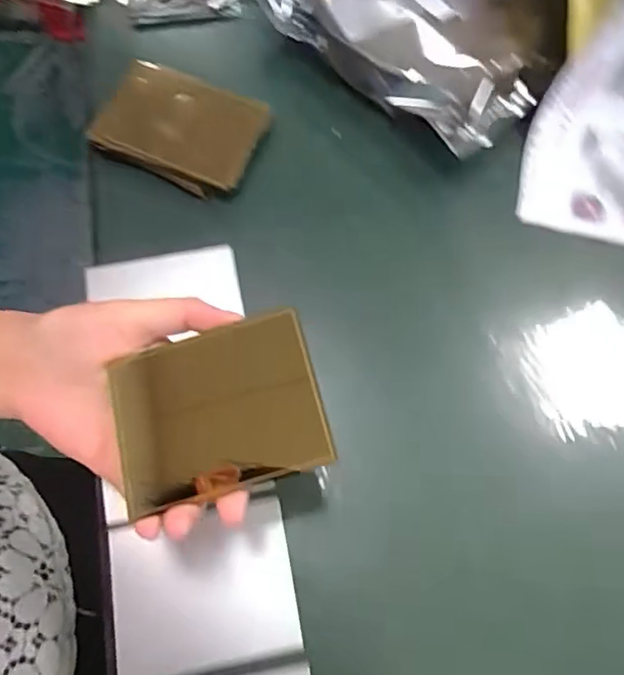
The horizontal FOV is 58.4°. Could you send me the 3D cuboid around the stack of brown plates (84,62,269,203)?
[{"bbox_3d":[-0.099,-0.160,0.422,0.123,0.016,0.089,23,70,7],"label":"stack of brown plates"}]

